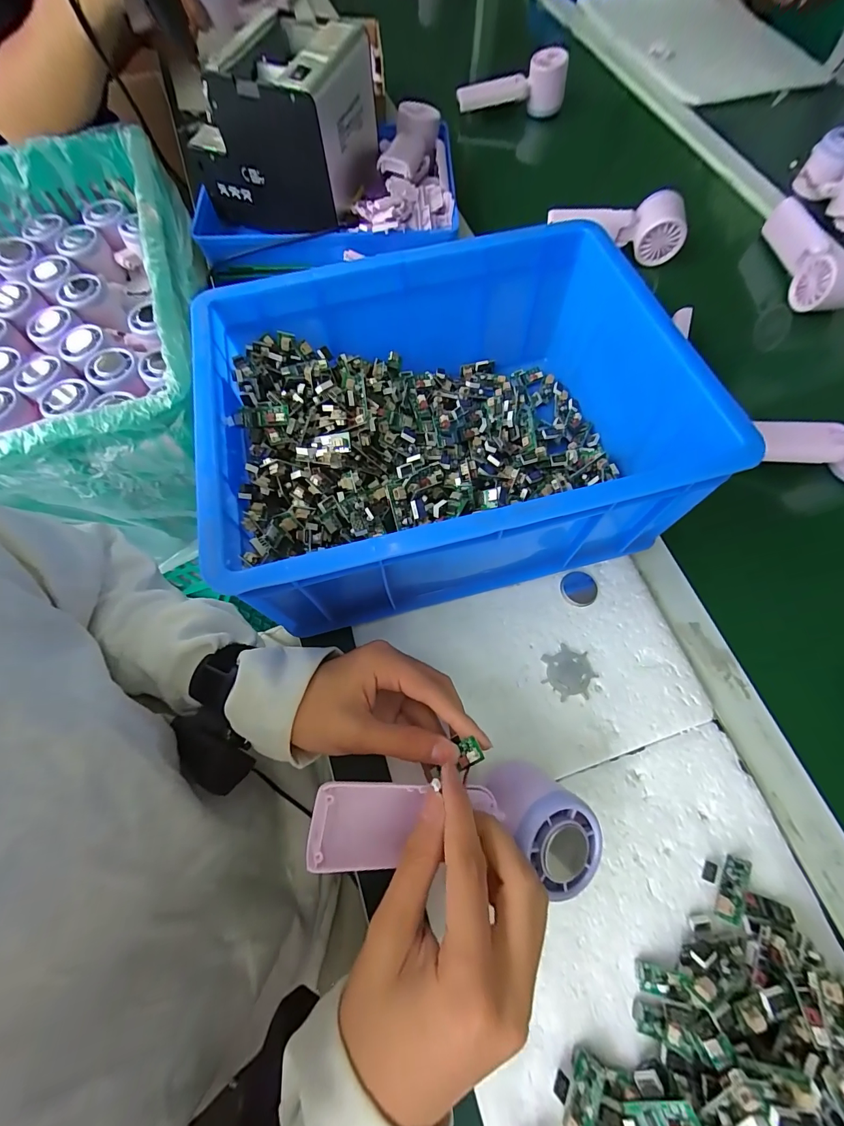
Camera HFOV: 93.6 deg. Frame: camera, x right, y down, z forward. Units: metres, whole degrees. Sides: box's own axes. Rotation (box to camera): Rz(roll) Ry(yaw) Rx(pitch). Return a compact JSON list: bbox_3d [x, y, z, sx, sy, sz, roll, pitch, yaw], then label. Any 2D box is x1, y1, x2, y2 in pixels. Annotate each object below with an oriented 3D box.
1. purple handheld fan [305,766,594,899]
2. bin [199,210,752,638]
[{"bbox_3d":[0.019,0.158,0.236,0.163,0.049,0.059,5,73,-10],"label":"purple handheld fan"},{"bbox_3d":[0.019,-0.114,0.318,0.335,0.115,0.257,-13,71,-4],"label":"bin"}]

